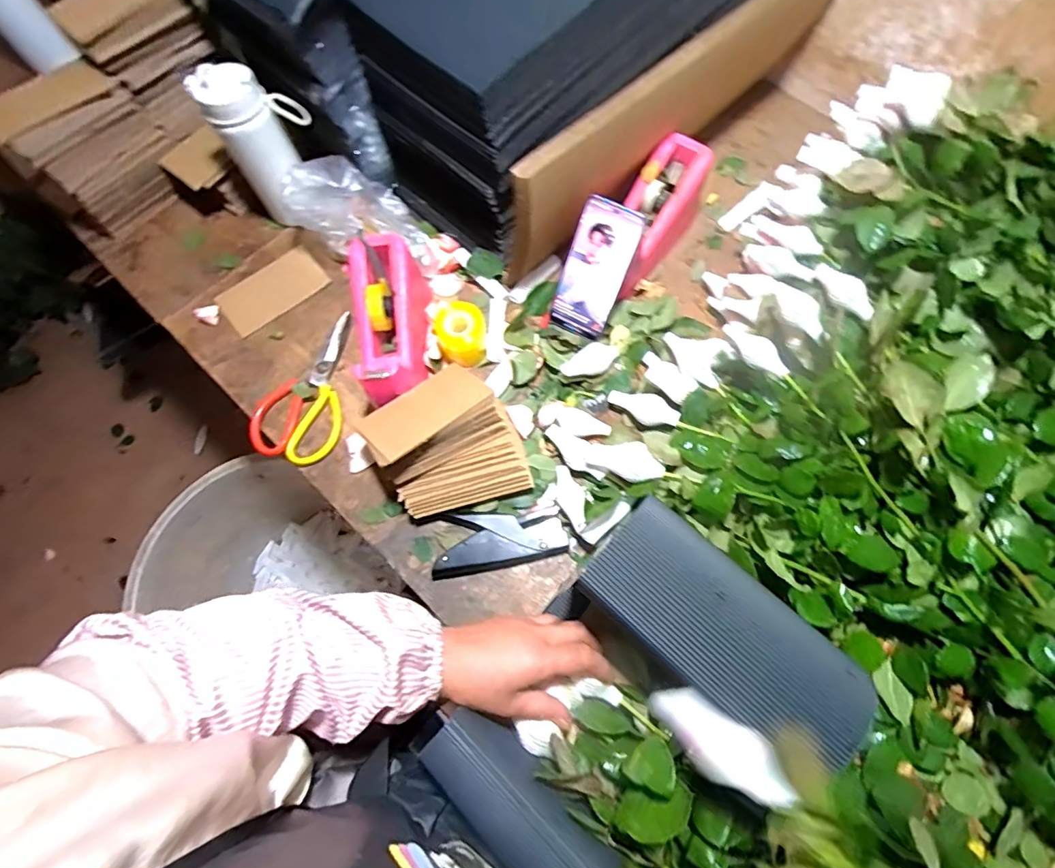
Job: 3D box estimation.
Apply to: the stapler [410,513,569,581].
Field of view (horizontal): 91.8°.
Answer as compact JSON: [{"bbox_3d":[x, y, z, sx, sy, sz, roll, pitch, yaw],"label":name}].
[{"bbox_3d":[-0.040,0.120,0.579,0.165,0.020,0.069,-6,71,-1],"label":"stapler"}]

